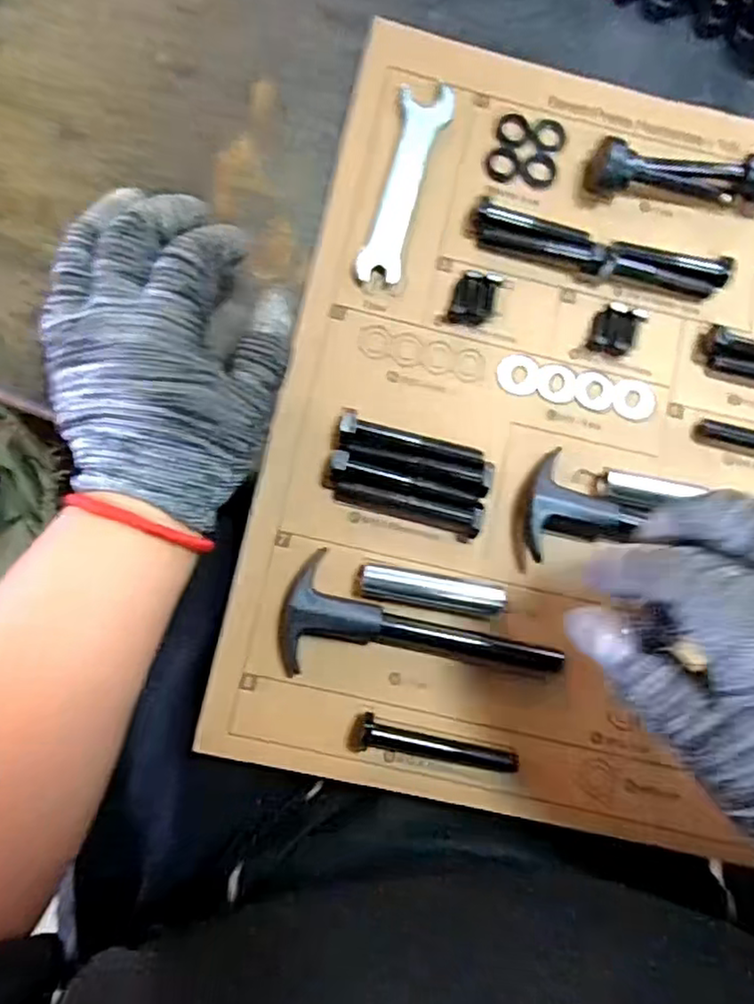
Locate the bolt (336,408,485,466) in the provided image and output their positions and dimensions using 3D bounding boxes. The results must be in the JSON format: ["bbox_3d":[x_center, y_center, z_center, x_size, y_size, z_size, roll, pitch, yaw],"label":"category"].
[{"bbox_3d":[0.016,-0.029,0.320,0.069,0.016,0.015,12,85,-2],"label":"bolt"}]

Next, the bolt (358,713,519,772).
[{"bbox_3d":[0.029,0.113,0.308,0.074,0.012,0.016,11,85,-2],"label":"bolt"}]

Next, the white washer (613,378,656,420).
[{"bbox_3d":[0.131,-0.052,0.337,0.022,0.004,0.021,0,85,-3],"label":"white washer"}]

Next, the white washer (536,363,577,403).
[{"bbox_3d":[0.091,-0.060,0.337,0.020,0.004,0.019,0,85,-3],"label":"white washer"}]

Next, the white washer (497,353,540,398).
[{"bbox_3d":[0.071,-0.065,0.336,0.020,0.004,0.020,5,85,-3],"label":"white washer"}]

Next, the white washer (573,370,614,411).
[{"bbox_3d":[0.110,-0.057,0.338,0.019,0.004,0.020,0,85,-3],"label":"white washer"}]

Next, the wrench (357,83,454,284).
[{"bbox_3d":[0.014,-0.163,0.338,0.025,0.004,0.108,17,84,-2],"label":"wrench"}]

